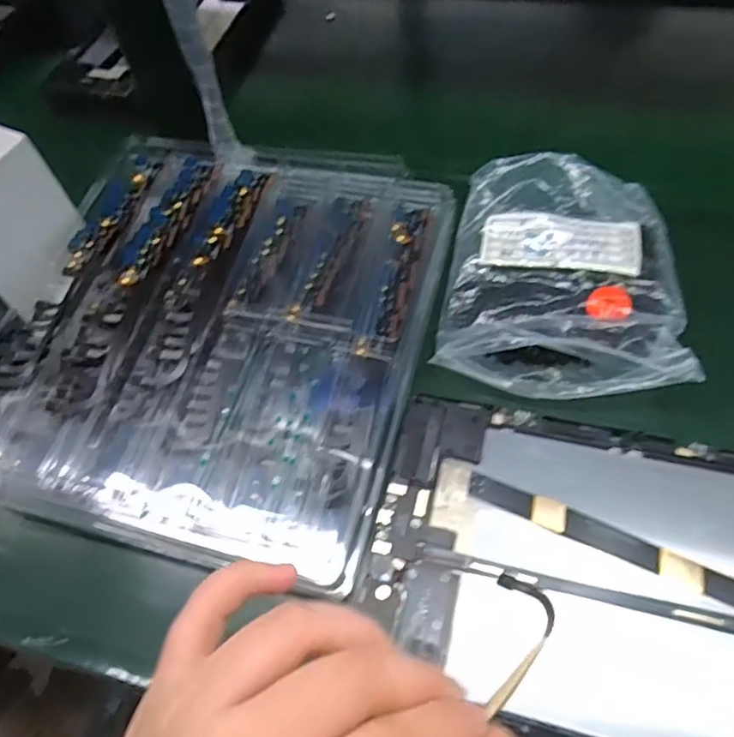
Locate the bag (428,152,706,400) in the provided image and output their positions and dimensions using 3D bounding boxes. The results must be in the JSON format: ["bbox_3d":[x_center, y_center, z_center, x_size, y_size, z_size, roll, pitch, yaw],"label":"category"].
[{"bbox_3d":[0.123,-0.060,0.370,0.140,0.044,0.164,10,57,9],"label":"bag"}]

